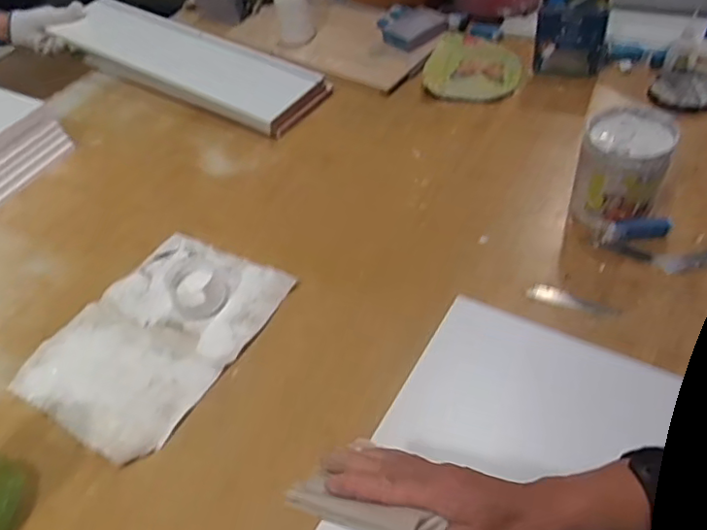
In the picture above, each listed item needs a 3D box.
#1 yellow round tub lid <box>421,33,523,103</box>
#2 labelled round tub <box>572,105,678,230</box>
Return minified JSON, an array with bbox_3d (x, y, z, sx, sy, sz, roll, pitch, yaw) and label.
[{"bbox_3d":[0.203,-0.336,0.984,0.151,0.016,0.177,10,51,14],"label":"yellow round tub lid"},{"bbox_3d":[0.317,-0.110,0.704,0.090,0.123,0.107,18,53,20],"label":"labelled round tub"}]

